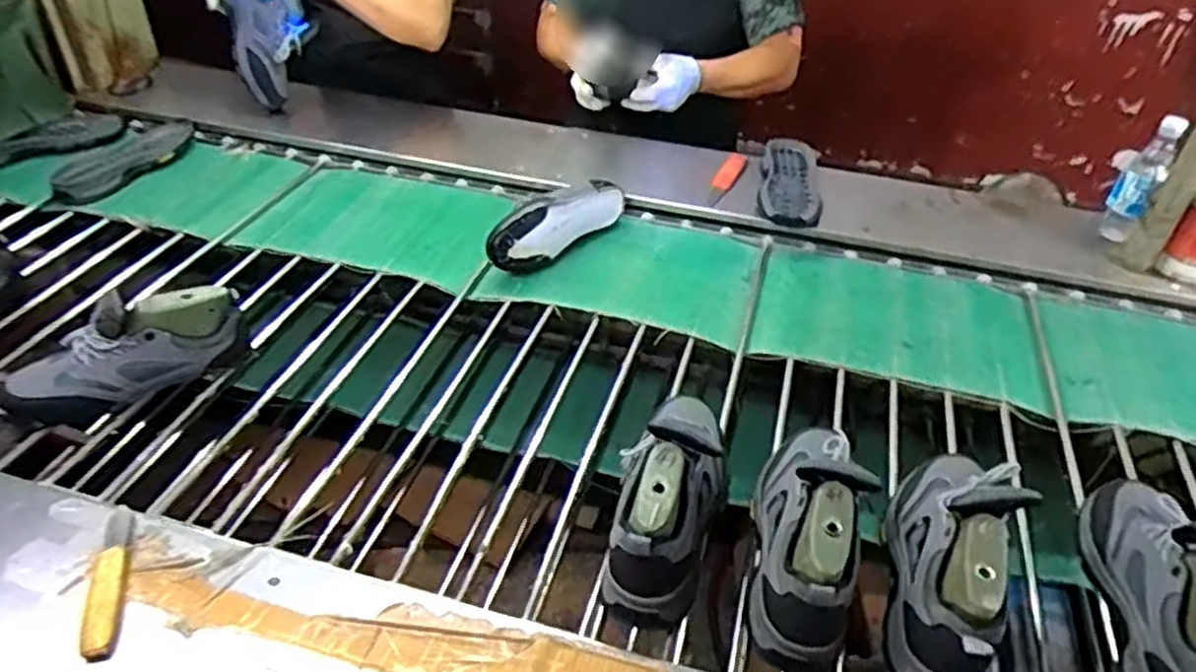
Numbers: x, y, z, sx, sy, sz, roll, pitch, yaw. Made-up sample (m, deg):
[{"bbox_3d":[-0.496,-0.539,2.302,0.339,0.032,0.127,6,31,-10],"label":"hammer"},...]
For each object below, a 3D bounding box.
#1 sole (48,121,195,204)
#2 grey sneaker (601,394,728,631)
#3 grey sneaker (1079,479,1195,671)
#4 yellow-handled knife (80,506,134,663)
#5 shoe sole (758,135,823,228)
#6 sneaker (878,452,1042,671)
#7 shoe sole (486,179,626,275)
[{"bbox_3d":[-0.805,-0.297,1.314,0.117,0.027,0.262,16,42,17],"label":"sole"},{"bbox_3d":[0.083,0.155,0.819,0.093,0.136,0.272,14,42,15],"label":"grey sneaker"},{"bbox_3d":[0.538,0.232,0.722,0.093,0.116,0.267,12,41,13],"label":"grey sneaker"},{"bbox_3d":[-0.457,0.225,0.732,0.033,0.020,0.159,-11,42,-14],"label":"yellow-handled knife"},{"bbox_3d":[0.348,-0.292,1.411,0.105,0.028,0.327,8,41,8],"label":"shoe sole"},{"bbox_3d":[0.350,0.201,0.771,0.112,0.111,0.267,19,43,21],"label":"sneaker"},{"bbox_3d":[-0.059,-0.176,1.230,0.054,0.099,0.276,33,50,32],"label":"shoe sole"}]

